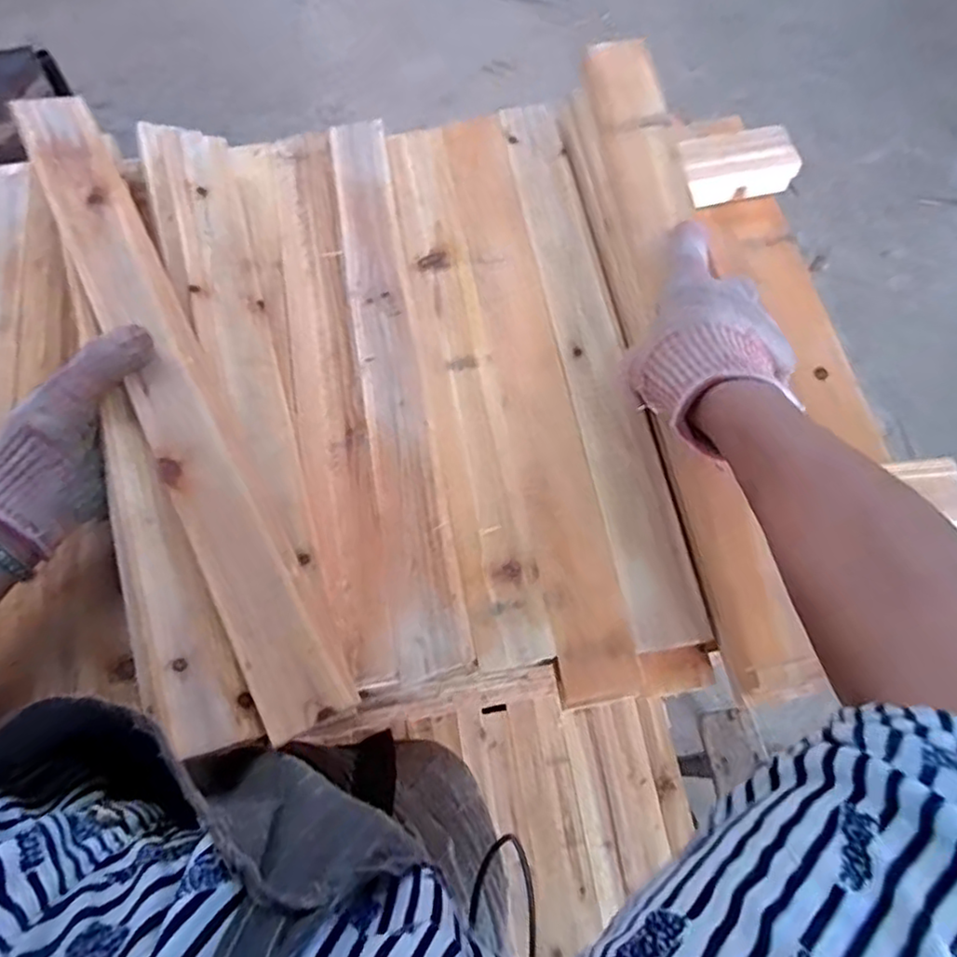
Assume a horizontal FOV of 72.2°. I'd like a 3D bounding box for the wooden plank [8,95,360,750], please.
[{"bbox_3d":[-0.205,-0.071,0.426,0.052,0.027,0.486,-27,74,-10],"label":"wooden plank"}]

